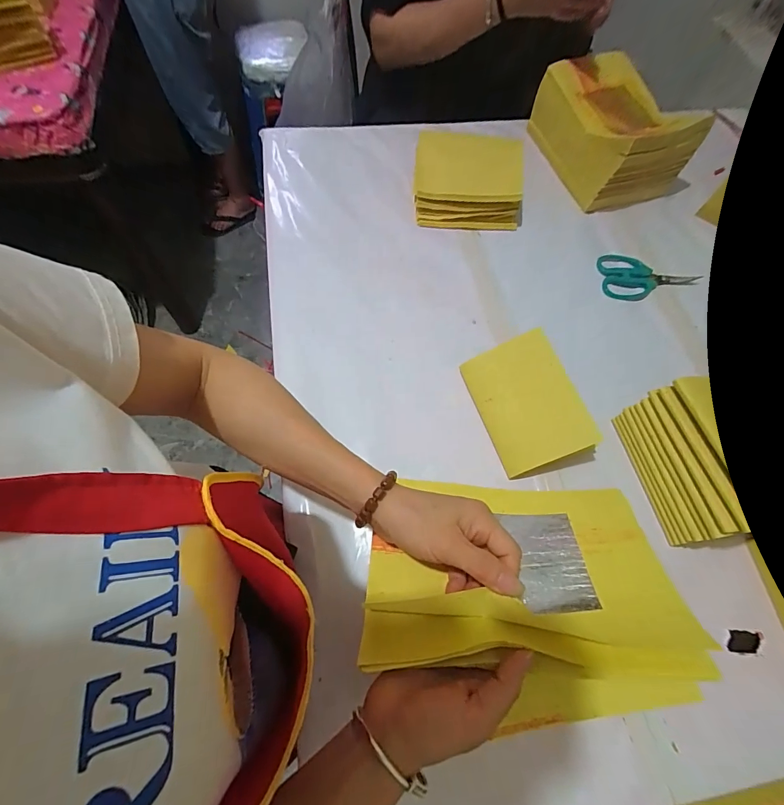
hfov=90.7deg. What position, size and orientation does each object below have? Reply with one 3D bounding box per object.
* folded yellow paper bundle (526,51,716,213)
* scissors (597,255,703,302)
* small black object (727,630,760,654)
[{"bbox_3d":[0.361,-0.461,0.654,0.164,0.127,0.234,-17,68,-11],"label":"folded yellow paper bundle"},{"bbox_3d":[0.395,-0.186,0.595,0.145,0.009,0.080,10,66,1],"label":"scissors"},{"bbox_3d":[0.360,0.245,0.396,0.037,0.005,0.020,3,66,-3],"label":"small black object"}]

